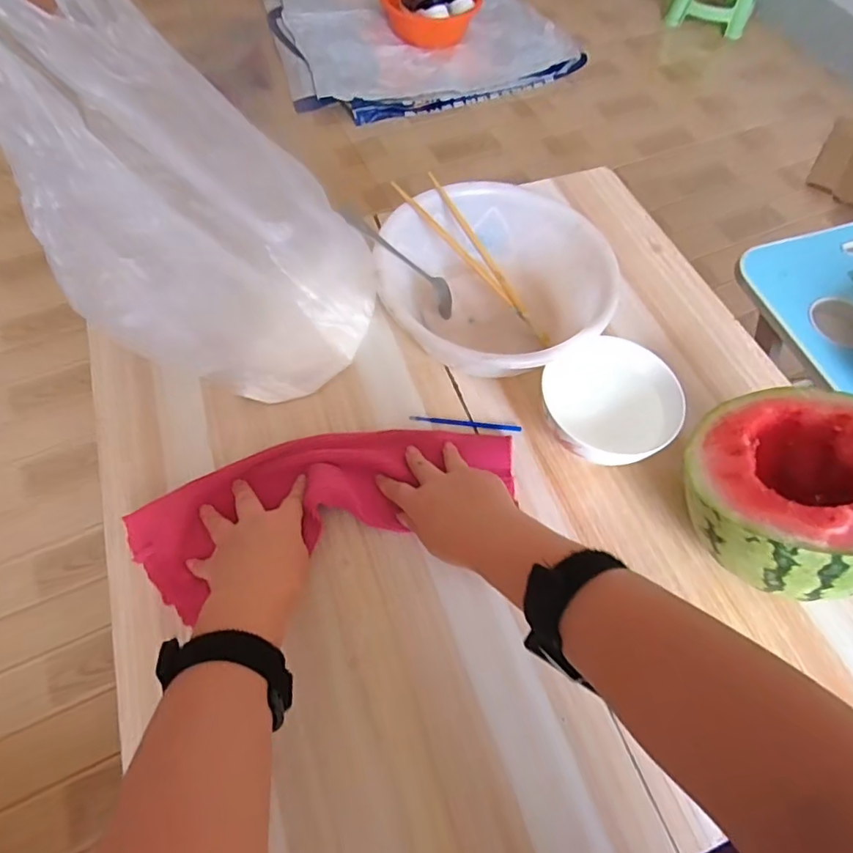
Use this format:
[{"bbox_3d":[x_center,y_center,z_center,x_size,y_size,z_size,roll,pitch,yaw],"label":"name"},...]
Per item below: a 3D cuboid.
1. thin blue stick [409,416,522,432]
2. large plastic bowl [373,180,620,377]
[{"bbox_3d":[0.039,-0.003,0.540,0.110,0.007,0.009,7,62,1],"label":"thin blue stick"},{"bbox_3d":[0.075,-0.152,0.575,0.213,0.075,0.240,-21,65,-14],"label":"large plastic bowl"}]

